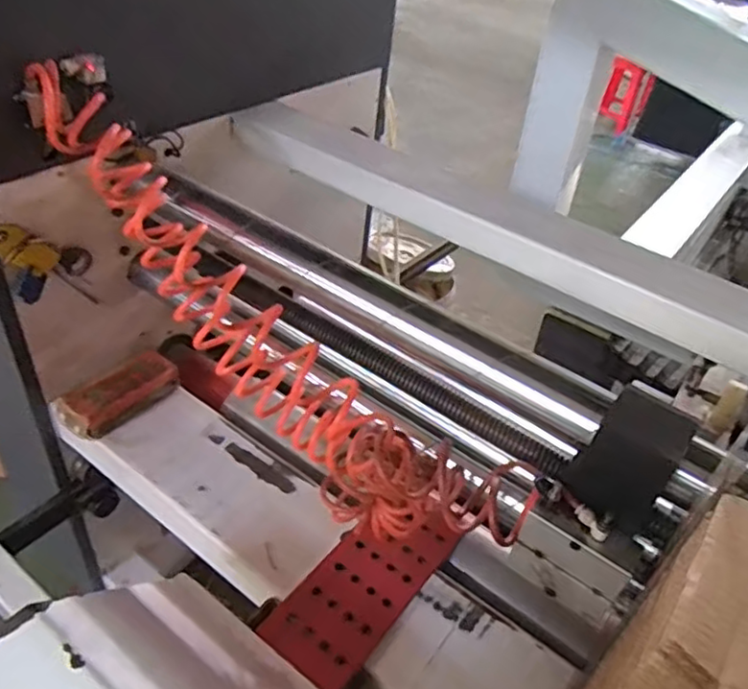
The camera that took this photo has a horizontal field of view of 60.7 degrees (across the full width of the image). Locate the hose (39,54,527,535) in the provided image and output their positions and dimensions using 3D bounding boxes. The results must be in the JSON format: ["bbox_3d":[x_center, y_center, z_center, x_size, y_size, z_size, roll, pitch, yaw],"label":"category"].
[{"bbox_3d":[-0.134,-0.029,0.762,0.676,0.239,0.141,45,49,4],"label":"hose"}]

